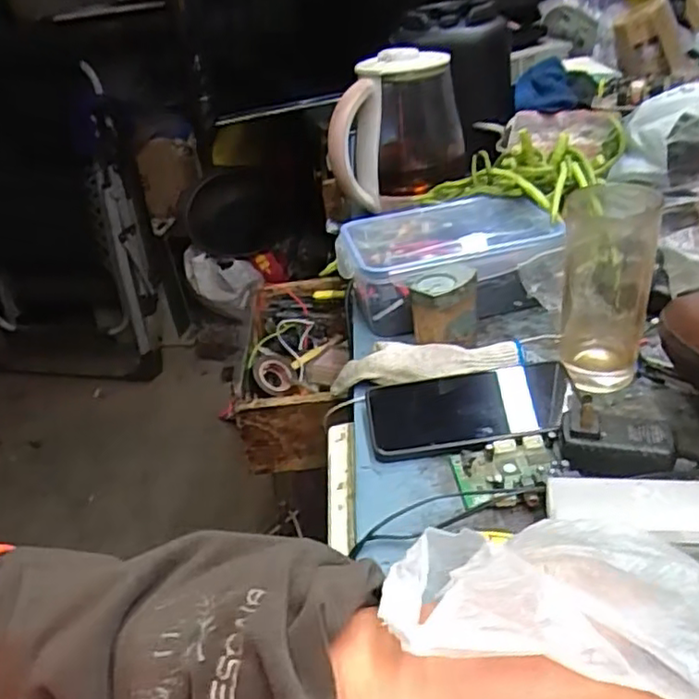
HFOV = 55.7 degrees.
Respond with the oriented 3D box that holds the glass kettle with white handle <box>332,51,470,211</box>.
[{"bbox_3d":[0.062,-0.296,0.876,0.168,0.171,0.156,-2,33,9],"label":"glass kettle with white handle"}]

